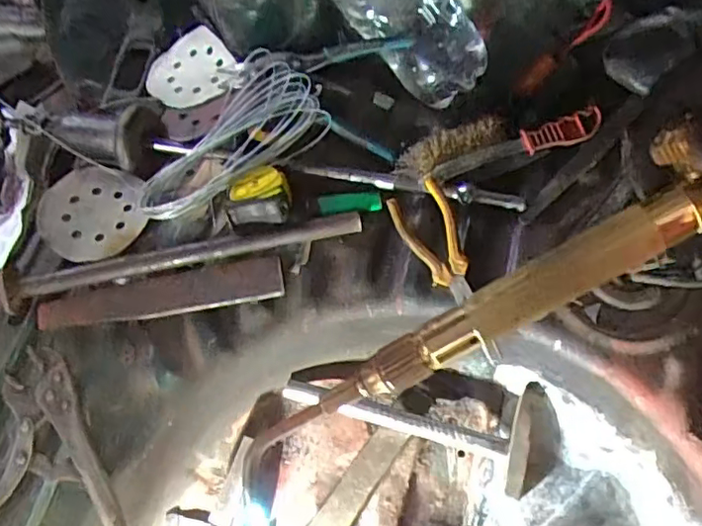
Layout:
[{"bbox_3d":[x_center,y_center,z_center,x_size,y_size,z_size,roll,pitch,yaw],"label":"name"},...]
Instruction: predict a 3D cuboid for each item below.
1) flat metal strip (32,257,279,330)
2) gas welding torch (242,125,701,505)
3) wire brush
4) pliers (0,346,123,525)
[{"bbox_3d":[-0.196,0.033,0.625,0.249,0.007,0.044,-10,65,-2],"label":"flat metal strip"},{"bbox_3d":[0.065,0.036,0.312,0.319,0.034,0.052,-33,65,16],"label":"gas welding torch"},{"bbox_3d":[0.164,-0.133,0.653,0.238,0.036,0.047,-15,65,-4],"label":"wire brush"},{"bbox_3d":[-0.314,0.198,0.563,0.159,0.024,0.210,-25,66,-9],"label":"pliers"}]

